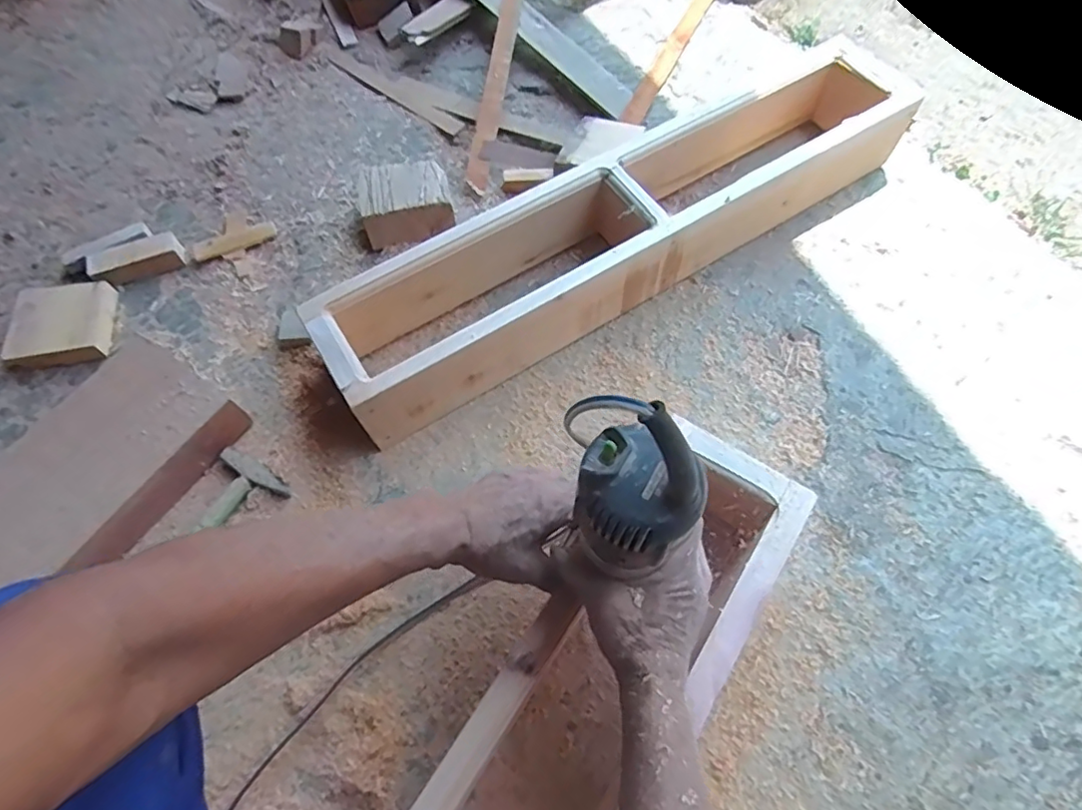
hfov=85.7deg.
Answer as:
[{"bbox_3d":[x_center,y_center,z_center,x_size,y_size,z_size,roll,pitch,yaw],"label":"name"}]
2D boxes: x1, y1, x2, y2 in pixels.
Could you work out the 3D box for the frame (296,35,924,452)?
[{"bbox_3d":[0.113,-0.225,0.732,0.800,0.109,0.160,-31,68,-12],"label":"frame"}]

